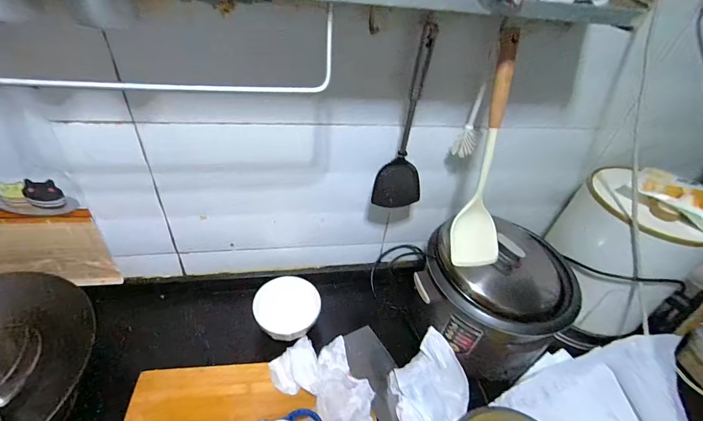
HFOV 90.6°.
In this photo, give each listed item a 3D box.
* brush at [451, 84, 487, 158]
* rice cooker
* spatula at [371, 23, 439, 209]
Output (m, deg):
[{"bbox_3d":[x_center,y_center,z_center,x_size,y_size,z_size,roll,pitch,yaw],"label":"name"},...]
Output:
[{"bbox_3d":[0.211,-0.154,0.612,0.036,0.130,0.022,18,42,11],"label":"brush"},{"bbox_3d":[0.285,0.152,0.700,0.268,0.208,0.260,28,45,21],"label":"rice cooker"},{"bbox_3d":[0.099,-0.134,0.580,0.091,0.307,0.032,-11,44,-21],"label":"spatula"}]

